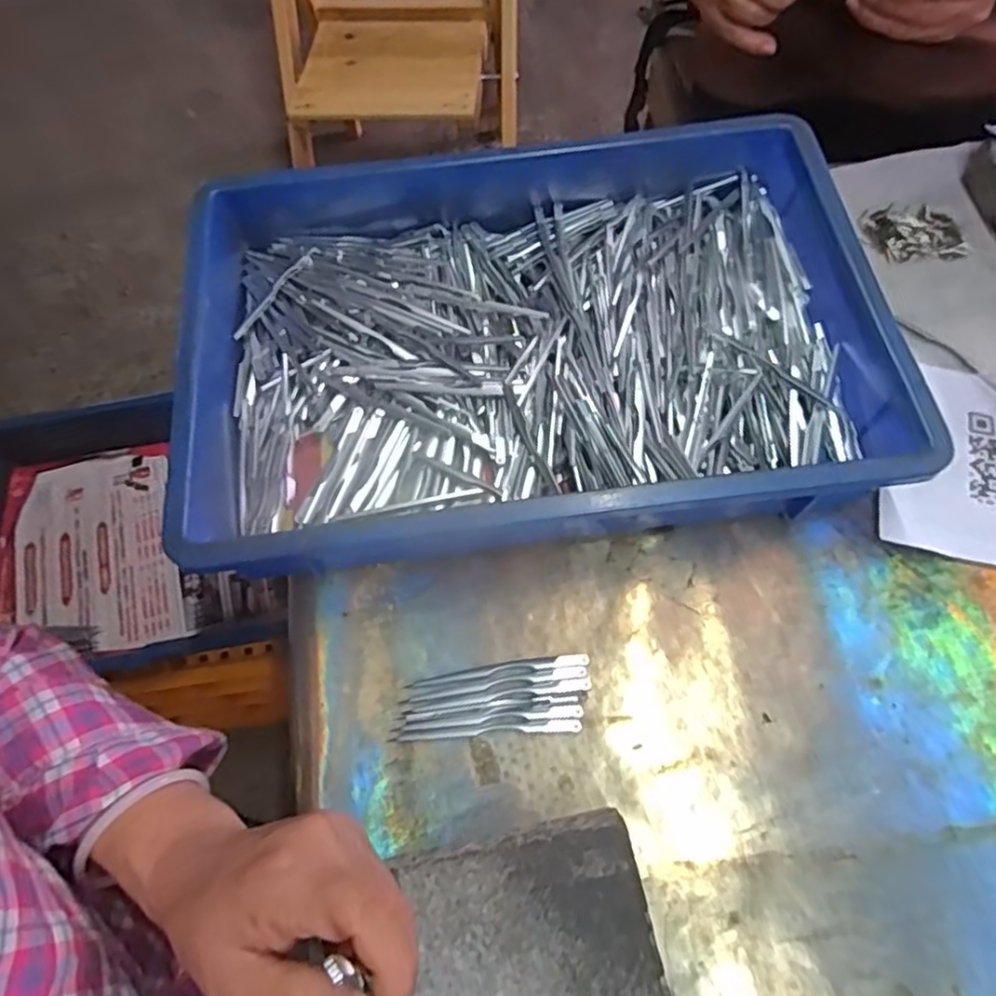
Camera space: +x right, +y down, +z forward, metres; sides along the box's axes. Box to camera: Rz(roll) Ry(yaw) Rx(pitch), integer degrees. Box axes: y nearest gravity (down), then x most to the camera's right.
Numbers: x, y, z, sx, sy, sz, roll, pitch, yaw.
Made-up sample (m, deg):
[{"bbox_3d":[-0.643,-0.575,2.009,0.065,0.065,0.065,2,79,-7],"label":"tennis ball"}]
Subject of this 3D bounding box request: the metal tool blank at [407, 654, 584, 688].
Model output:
[{"bbox_3d":[0.000,0.104,0.413,0.108,0.004,0.008,-8,65,-1],"label":"metal tool blank"}]

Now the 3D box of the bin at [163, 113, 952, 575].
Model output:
[{"bbox_3d":[0.022,-0.102,0.467,0.434,0.082,0.289,-8,65,0],"label":"bin"}]

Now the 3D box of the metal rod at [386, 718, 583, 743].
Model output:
[{"bbox_3d":[-0.007,0.134,0.400,0.108,0.005,0.009,-4,65,1],"label":"metal rod"}]

